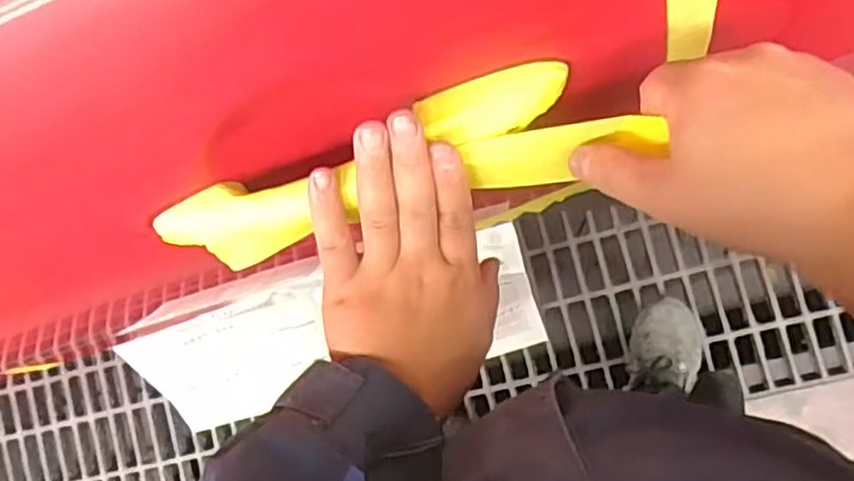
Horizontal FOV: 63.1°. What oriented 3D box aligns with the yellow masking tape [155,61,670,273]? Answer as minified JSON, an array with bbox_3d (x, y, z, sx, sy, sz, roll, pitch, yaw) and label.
[{"bbox_3d":[-0.020,-0.039,0.368,0.265,0.033,0.058,-14,85,9],"label":"yellow masking tape"}]

